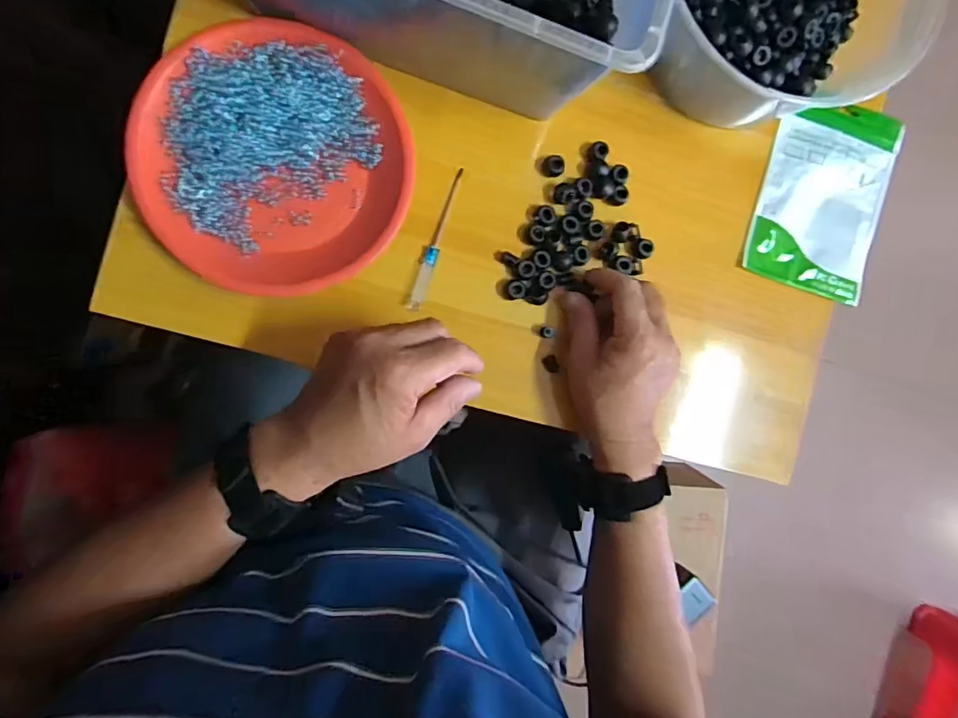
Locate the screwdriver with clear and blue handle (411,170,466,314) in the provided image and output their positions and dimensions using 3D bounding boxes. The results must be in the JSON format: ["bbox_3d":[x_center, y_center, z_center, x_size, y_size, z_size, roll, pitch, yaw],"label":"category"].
[{"bbox_3d":[-0.034,-0.098,0.439,0.011,0.013,0.122,19,87,-9],"label":"screwdriver with clear and blue handle"}]

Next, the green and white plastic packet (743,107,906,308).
[{"bbox_3d":[0.316,-0.147,0.493,0.117,0.012,0.169,15,91,-2],"label":"green and white plastic packet"}]

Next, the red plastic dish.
[{"bbox_3d":[-0.154,-0.153,0.414,0.194,0.039,0.191,0,90,-9],"label":"red plastic dish"}]

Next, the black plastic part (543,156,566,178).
[{"bbox_3d":[0.063,-0.162,0.450,0.016,0.012,0.016,0,90,-9],"label":"black plastic part"}]

